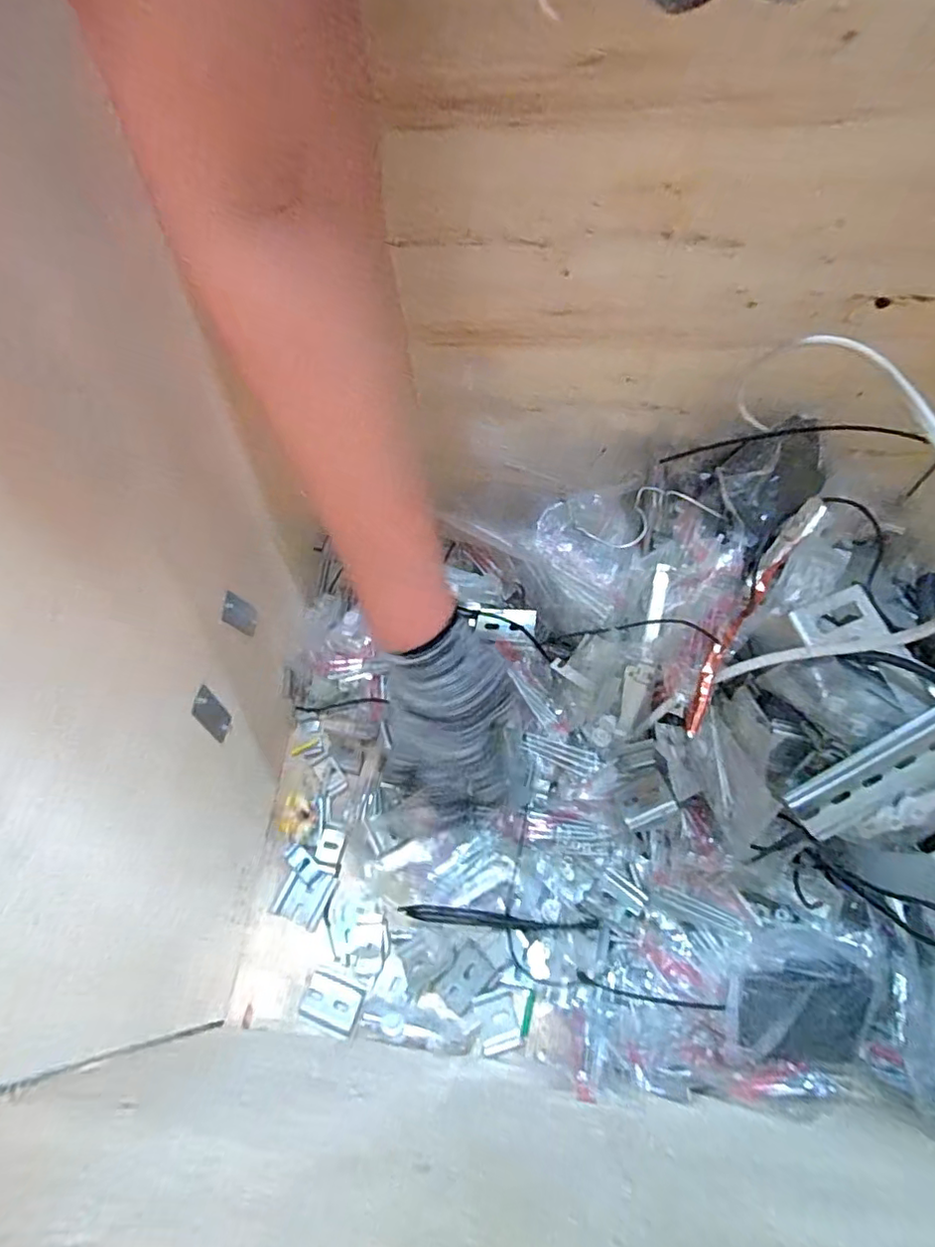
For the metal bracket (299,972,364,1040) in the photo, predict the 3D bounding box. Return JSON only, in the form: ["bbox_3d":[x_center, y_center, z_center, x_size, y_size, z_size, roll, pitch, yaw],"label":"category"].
[{"bbox_3d":[-0.097,0.268,0.406,0.042,0.006,0.030,15,63,9],"label":"metal bracket"}]

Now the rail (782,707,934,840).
[{"bbox_3d":[0.251,0.082,0.339,0.125,0.010,0.036,-39,92,19],"label":"rail"}]

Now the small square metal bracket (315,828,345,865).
[{"bbox_3d":[-0.109,0.175,0.456,0.019,0.004,0.025,10,63,6],"label":"small square metal bracket"}]

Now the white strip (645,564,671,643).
[{"bbox_3d":[0.139,-0.015,0.422,0.010,0.004,0.057,11,96,26],"label":"white strip"}]

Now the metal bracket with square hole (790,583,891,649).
[{"bbox_3d":[0.231,-0.002,0.361,0.051,0.011,0.035,-16,64,-8],"label":"metal bracket with square hole"}]

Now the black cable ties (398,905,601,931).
[{"bbox_3d":[0.022,0.211,0.410,0.137,0.013,0.010,4,62,3],"label":"black cable ties"}]

